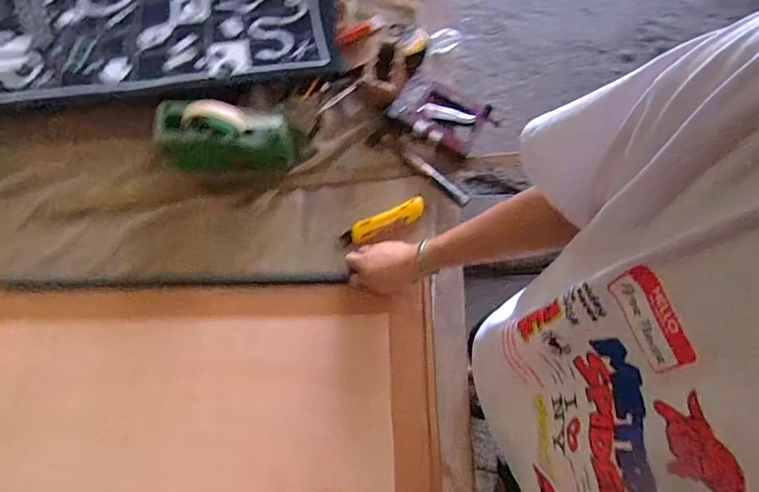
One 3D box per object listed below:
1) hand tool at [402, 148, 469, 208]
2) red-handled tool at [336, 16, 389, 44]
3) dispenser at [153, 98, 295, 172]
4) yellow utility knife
[{"bbox_3d":[0.097,-0.120,0.766,0.021,0.011,0.142,-43,79,-13],"label":"hand tool"},{"bbox_3d":[-0.034,-0.416,0.853,0.126,0.011,0.028,-38,76,-26],"label":"red-handled tool"},{"bbox_3d":[-0.248,-0.175,0.707,0.209,0.096,0.084,4,73,-1],"label":"dispenser"},{"bbox_3d":[0.006,-0.040,0.735,0.148,0.021,0.035,-20,75,-8],"label":"yellow utility knife"}]

